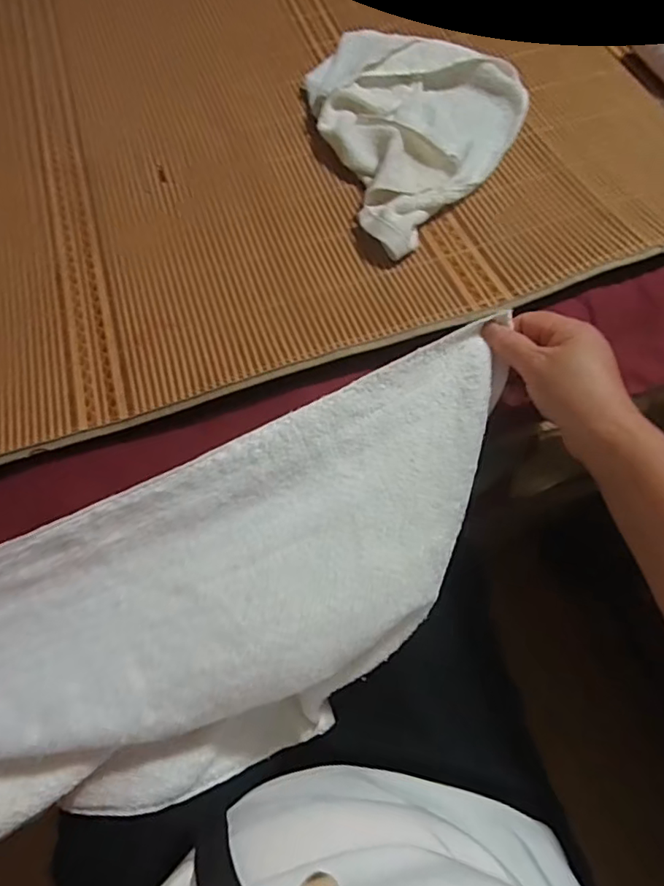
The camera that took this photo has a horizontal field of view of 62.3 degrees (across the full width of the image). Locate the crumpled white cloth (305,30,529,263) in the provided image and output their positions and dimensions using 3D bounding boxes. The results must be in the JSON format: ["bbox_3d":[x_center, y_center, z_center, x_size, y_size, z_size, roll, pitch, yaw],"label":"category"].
[{"bbox_3d":[0.110,-0.353,0.600,0.228,0.034,0.342,-13,66,-3],"label":"crumpled white cloth"}]

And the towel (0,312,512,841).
[{"bbox_3d":[-0.122,0.144,0.368,0.587,0.084,0.232,-23,92,-8],"label":"towel"}]

